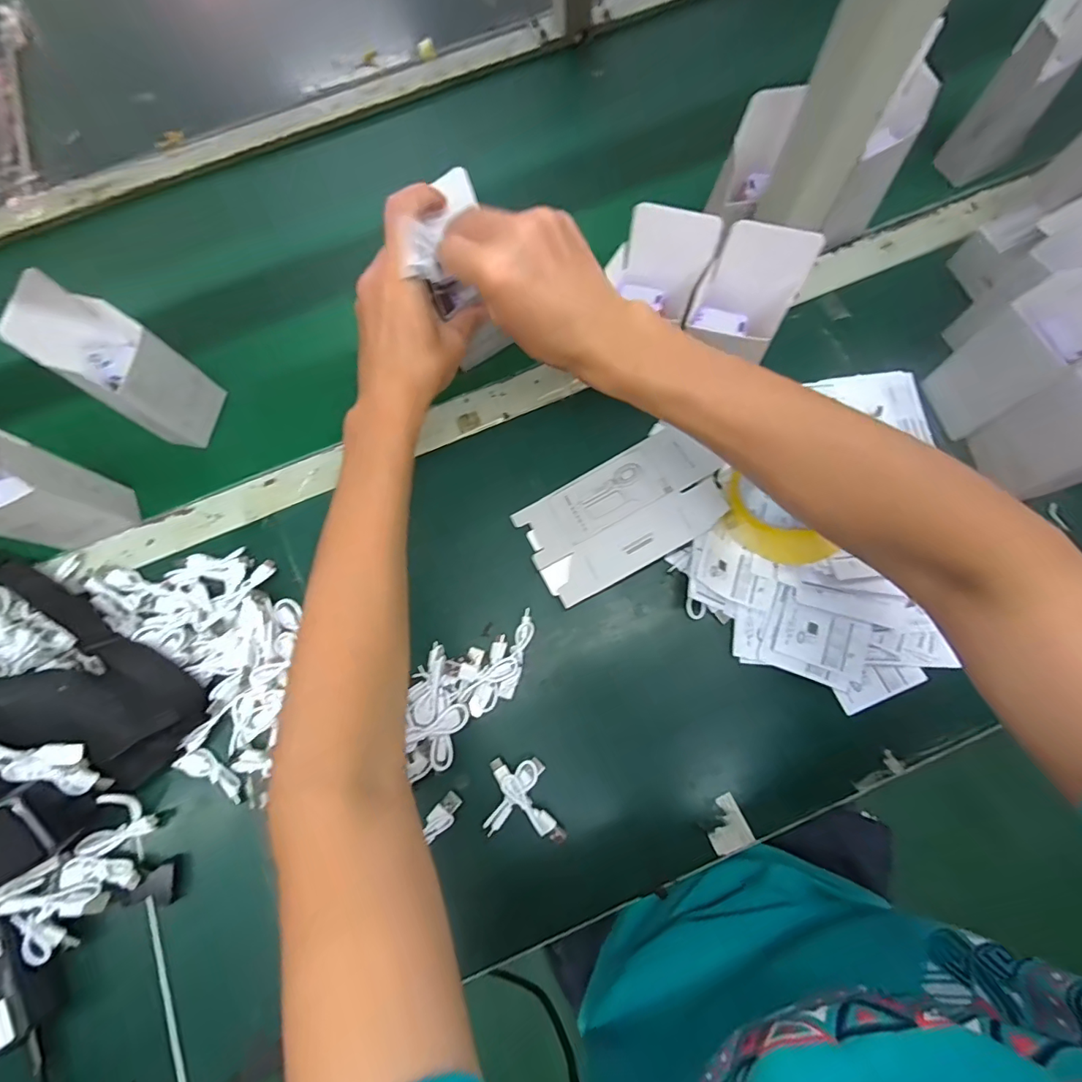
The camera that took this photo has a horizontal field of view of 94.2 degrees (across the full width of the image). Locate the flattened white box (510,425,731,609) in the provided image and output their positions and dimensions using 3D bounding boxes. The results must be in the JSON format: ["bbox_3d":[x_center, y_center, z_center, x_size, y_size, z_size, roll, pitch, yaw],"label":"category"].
[{"bbox_3d":[0.070,-0.025,0.435,0.170,0.012,0.100,-30,69,4],"label":"flattened white box"}]

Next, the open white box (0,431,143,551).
[{"bbox_3d":[-0.417,-0.041,0.401,0.074,0.136,0.060,-22,76,-4],"label":"open white box"}]

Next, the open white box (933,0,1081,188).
[{"bbox_3d":[0.470,-0.442,0.489,0.064,0.149,0.078,36,79,10],"label":"open white box"}]

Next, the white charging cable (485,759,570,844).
[{"bbox_3d":[-0.011,0.200,0.391,0.060,0.014,0.055,3,75,2],"label":"white charging cable"}]

